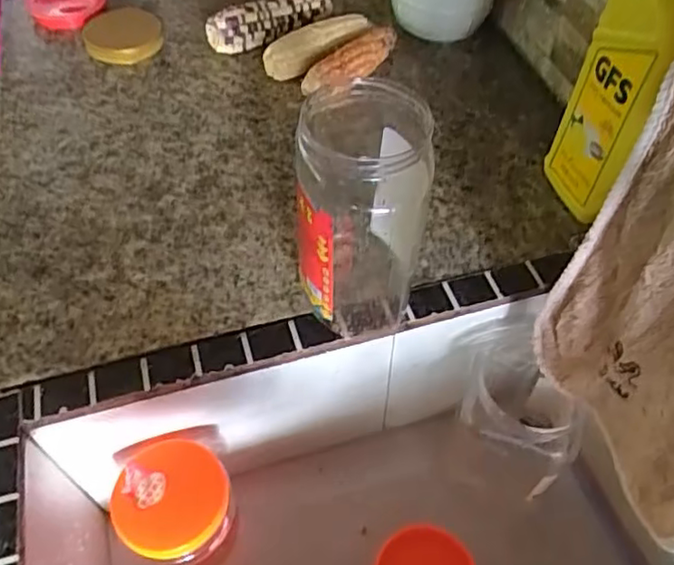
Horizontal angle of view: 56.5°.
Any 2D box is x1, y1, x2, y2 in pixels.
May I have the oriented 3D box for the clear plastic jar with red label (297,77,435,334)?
[{"bbox_3d":[0.019,-0.049,0.463,0.087,0.176,0.103,8,54,6],"label":"clear plastic jar with red label"}]

